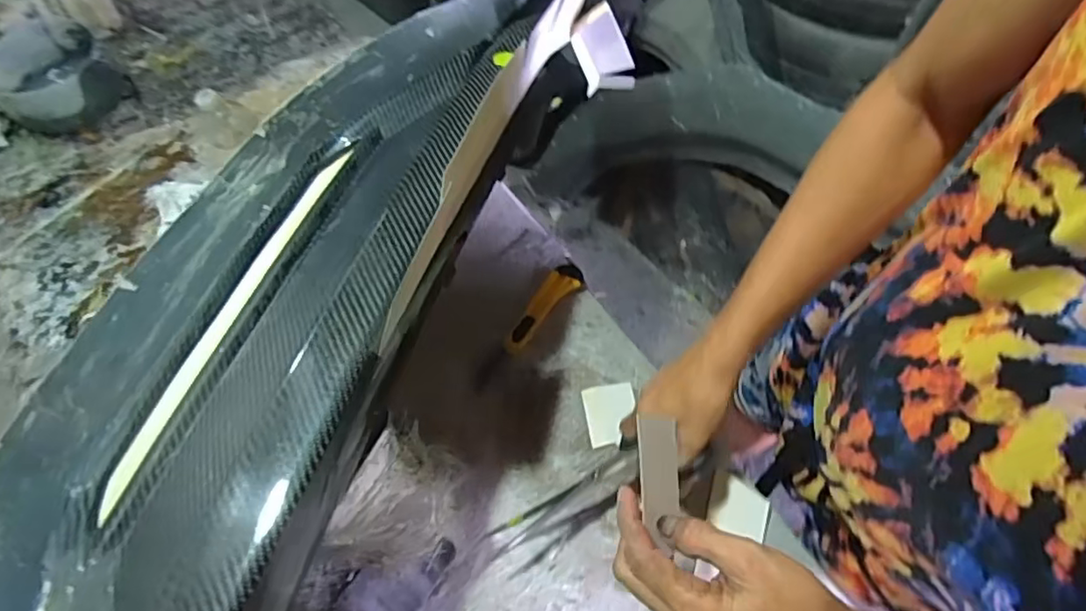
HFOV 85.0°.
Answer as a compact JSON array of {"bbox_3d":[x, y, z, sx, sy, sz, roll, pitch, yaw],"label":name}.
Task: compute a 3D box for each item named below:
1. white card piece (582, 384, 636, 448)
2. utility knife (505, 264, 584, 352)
[{"bbox_3d":[0.078,0.121,0.668,0.059,0.004,0.071,-5,58,-9],"label":"white card piece"},{"bbox_3d":[-0.001,0.000,0.744,0.041,0.012,0.144,34,71,18],"label":"utility knife"}]

